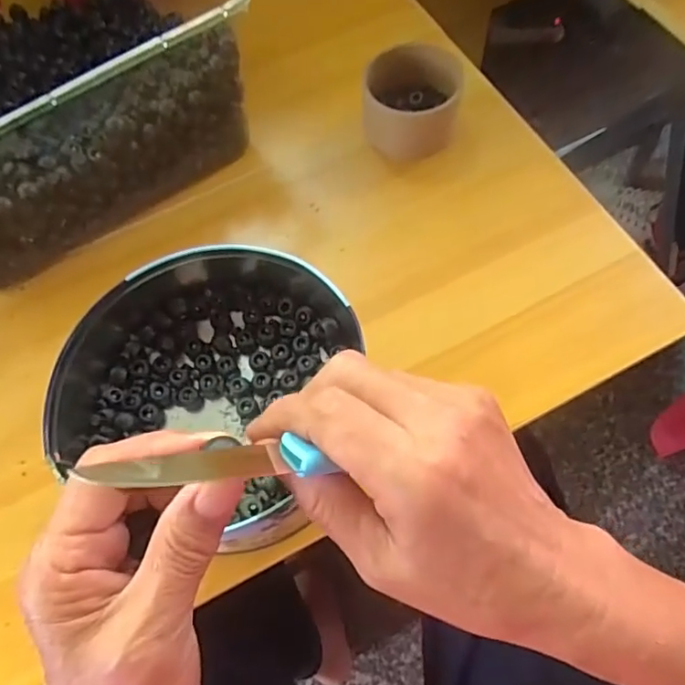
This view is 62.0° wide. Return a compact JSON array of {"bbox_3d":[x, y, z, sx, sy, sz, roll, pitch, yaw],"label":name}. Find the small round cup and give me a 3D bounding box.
[{"bbox_3d":[0.059,-0.211,0.488,0.078,0.047,0.094,4,66,5],"label":"small round cup"}]

